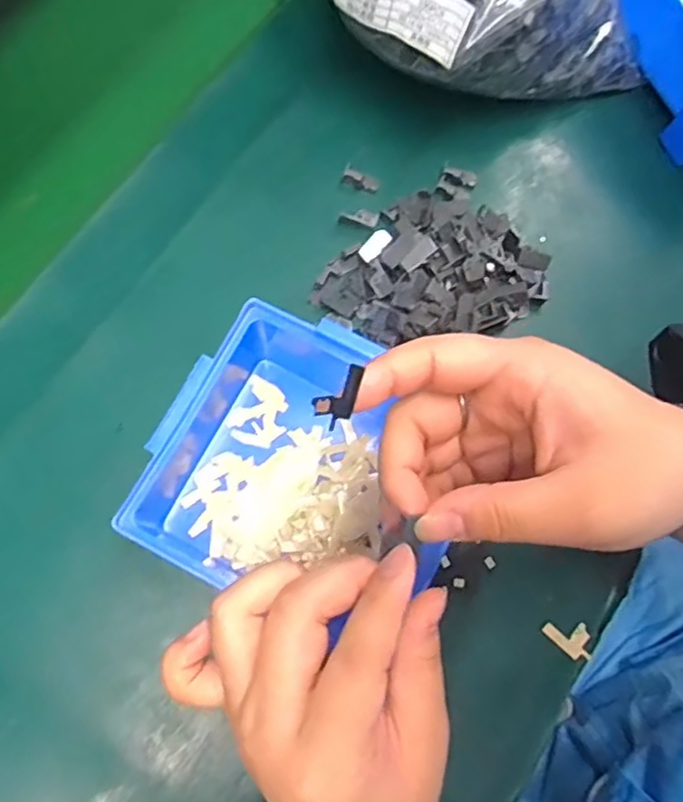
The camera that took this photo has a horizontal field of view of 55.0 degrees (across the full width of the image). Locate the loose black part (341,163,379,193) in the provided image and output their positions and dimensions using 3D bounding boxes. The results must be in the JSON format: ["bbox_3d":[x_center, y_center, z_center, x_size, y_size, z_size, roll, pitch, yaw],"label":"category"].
[{"bbox_3d":[0.011,-0.132,0.392,0.022,0.004,0.012,22,77,-9],"label":"loose black part"}]

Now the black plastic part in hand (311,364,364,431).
[{"bbox_3d":[0.000,-0.002,0.220,0.021,0.015,0.008,-41,37,9],"label":"black plastic part in hand"}]

